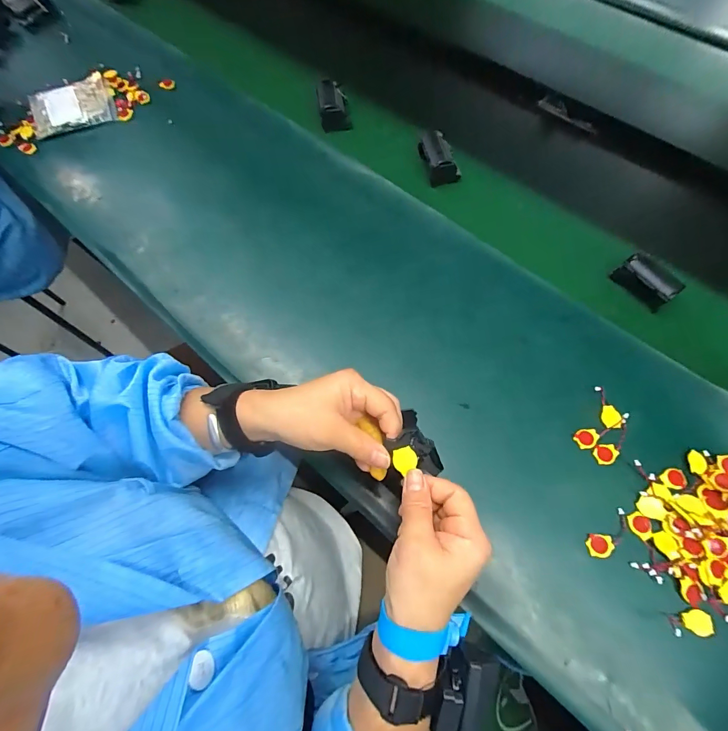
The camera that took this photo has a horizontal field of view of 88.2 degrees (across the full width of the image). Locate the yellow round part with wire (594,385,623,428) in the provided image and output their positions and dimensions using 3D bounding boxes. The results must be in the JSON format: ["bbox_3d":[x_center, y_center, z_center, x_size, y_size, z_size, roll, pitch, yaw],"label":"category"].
[{"bbox_3d":[0.266,0.045,0.409,0.020,0.007,0.045,-6,68,0],"label":"yellow round part with wire"}]

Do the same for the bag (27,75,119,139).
[{"bbox_3d":[-0.495,-0.439,0.632,0.129,0.018,0.104,-27,70,-8],"label":"bag"}]

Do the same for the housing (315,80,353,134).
[{"bbox_3d":[-0.047,-0.410,0.596,0.054,0.040,0.072,-12,69,1],"label":"housing"}]

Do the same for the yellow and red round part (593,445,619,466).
[{"bbox_3d":[0.253,0.093,0.394,0.023,0.006,0.020,-1,68,2],"label":"yellow and red round part"}]

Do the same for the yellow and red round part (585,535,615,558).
[{"bbox_3d":[0.228,0.174,0.362,0.023,0.004,0.020,4,68,4],"label":"yellow and red round part"}]

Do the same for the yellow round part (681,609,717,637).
[{"bbox_3d":[0.301,0.231,0.337,0.026,0.004,0.021,-5,68,0],"label":"yellow round part"}]

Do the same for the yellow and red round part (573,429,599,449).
[{"bbox_3d":[0.237,0.078,0.400,0.023,0.004,0.020,-9,69,13],"label":"yellow and red round part"}]

